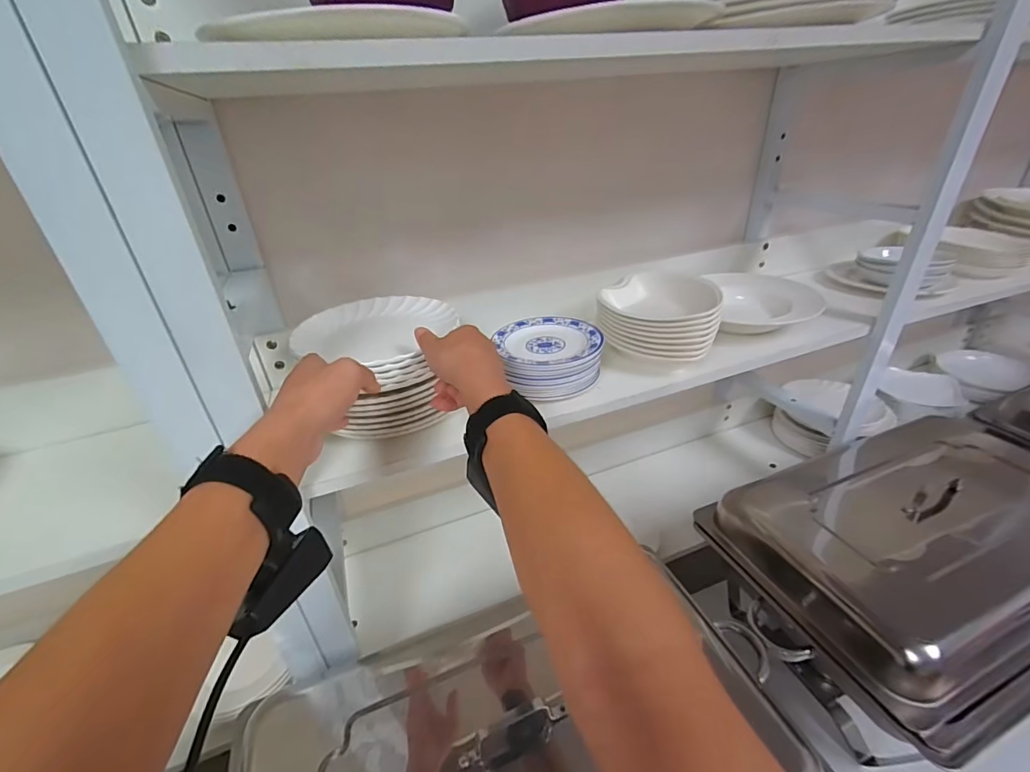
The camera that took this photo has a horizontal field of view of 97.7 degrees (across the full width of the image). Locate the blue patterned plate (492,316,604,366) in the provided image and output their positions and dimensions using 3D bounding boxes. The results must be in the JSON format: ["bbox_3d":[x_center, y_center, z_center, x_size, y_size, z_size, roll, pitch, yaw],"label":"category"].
[{"bbox_3d":[0.044,-0.062,0.610,0.136,0.012,0.145,-4,30,3],"label":"blue patterned plate"}]

